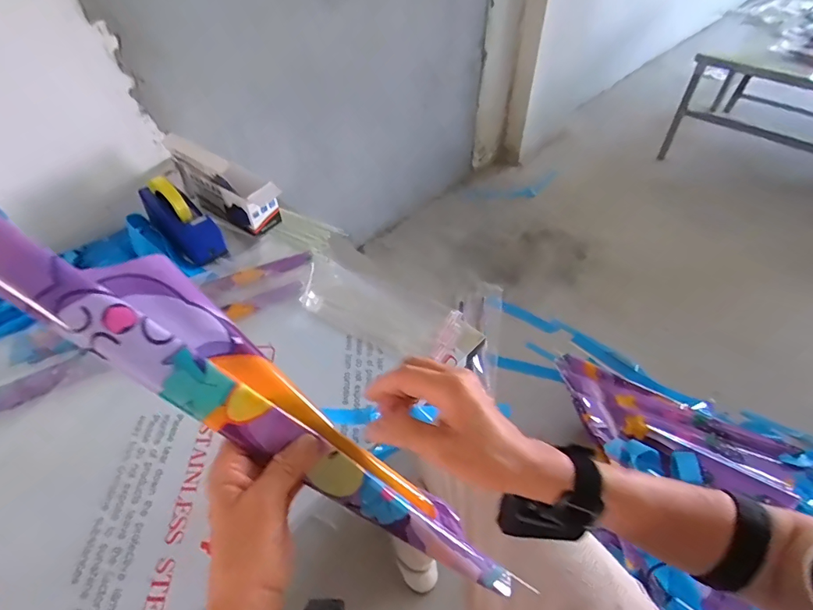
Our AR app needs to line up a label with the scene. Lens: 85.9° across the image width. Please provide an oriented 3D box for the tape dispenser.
[{"bbox_3d":[-0.477,-0.183,0.913,0.194,0.134,0.071,33,56,28],"label":"tape dispenser"}]

